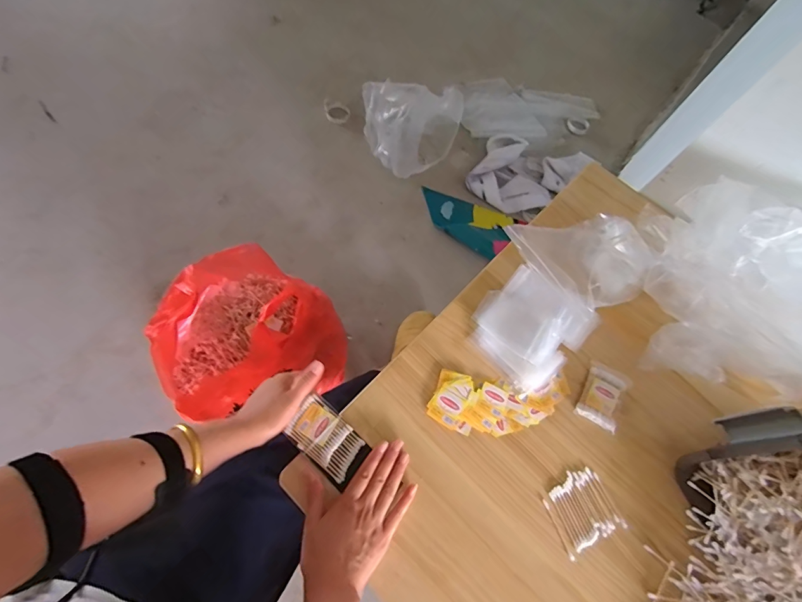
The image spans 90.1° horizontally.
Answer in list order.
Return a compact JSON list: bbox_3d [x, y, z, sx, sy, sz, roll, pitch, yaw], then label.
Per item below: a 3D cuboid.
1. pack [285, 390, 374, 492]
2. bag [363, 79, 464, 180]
[{"bbox_3d":[-0.095,0.178,0.514,0.103,0.014,0.061,40,72,14],"label":"pack"},{"bbox_3d":[0.033,-0.572,1.296,0.324,0.212,0.264,6,65,-6],"label":"bag"}]

